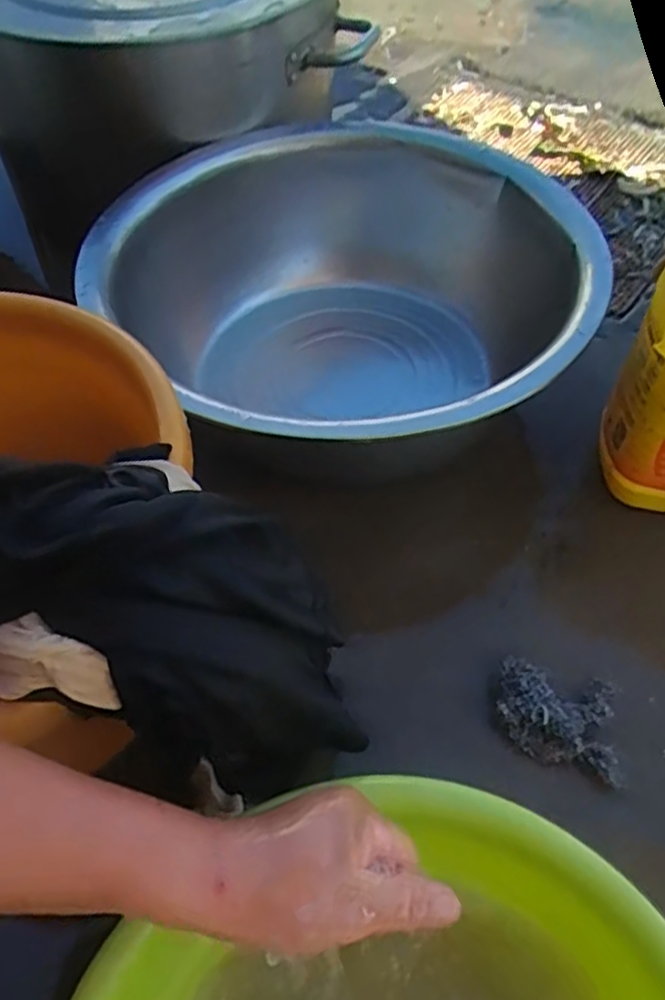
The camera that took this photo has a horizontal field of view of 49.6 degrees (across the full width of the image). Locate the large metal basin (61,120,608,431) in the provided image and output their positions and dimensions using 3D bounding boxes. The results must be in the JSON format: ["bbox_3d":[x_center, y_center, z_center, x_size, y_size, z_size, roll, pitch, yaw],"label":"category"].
[{"bbox_3d":[0.029,-0.193,0.816,0.480,0.228,0.492,-1,55,1],"label":"large metal basin"}]

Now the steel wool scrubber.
[{"bbox_3d":[0.189,0.178,0.595,0.104,0.034,0.075,14,54,12],"label":"steel wool scrubber"}]

